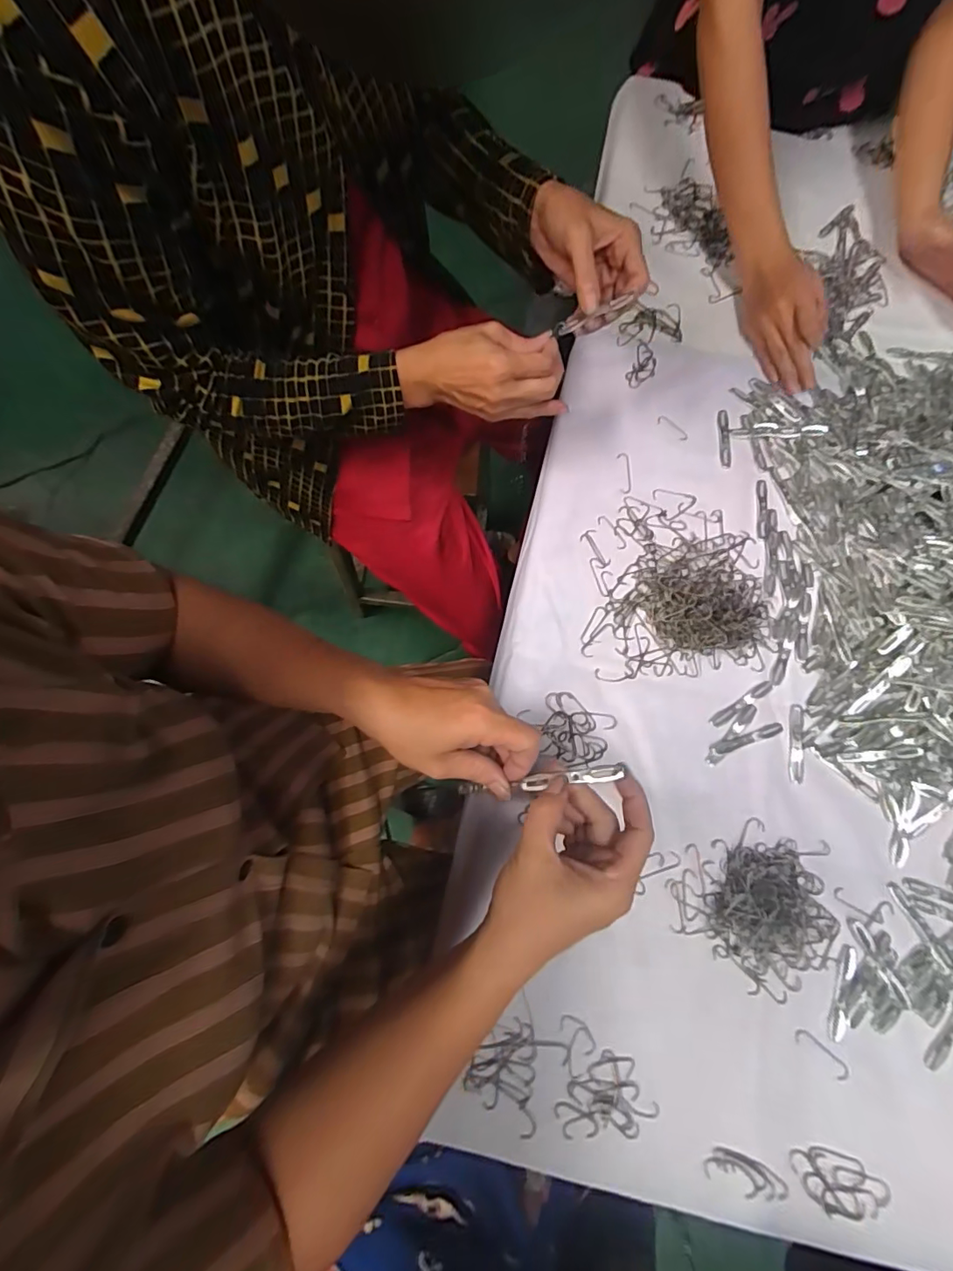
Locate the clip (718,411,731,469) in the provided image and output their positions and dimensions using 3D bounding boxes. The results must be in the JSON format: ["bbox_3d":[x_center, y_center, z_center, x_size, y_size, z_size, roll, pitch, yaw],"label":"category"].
[{"bbox_3d":[0.263,-0.210,0.544,0.012,0.004,0.068,4,74,1],"label":"clip"}]

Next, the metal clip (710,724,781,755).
[{"bbox_3d":[0.245,0.094,0.463,0.070,0.004,0.011,-17,74,-6],"label":"metal clip"}]

